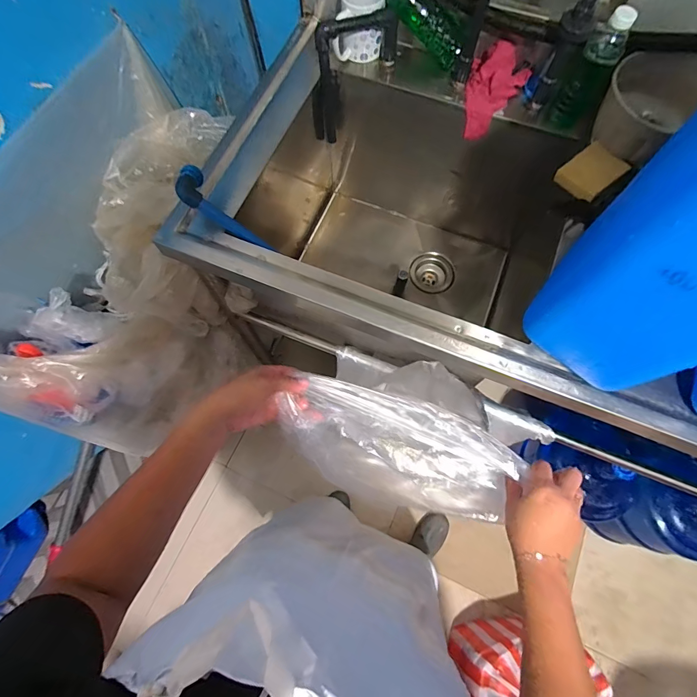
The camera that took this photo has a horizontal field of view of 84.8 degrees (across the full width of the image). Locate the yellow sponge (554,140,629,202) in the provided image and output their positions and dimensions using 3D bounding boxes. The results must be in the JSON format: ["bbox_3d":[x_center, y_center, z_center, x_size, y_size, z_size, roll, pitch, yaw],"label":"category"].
[{"bbox_3d":[0.411,-0.300,0.646,0.091,0.027,0.078,-38,75,-13],"label":"yellow sponge"}]

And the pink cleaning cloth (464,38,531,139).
[{"bbox_3d":[0.266,-0.491,0.726,0.094,0.034,0.150,37,104,-5],"label":"pink cleaning cloth"}]

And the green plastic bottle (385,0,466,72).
[{"bbox_3d":[0.133,-0.599,0.689,0.188,0.054,0.053,33,71,-19],"label":"green plastic bottle"}]

